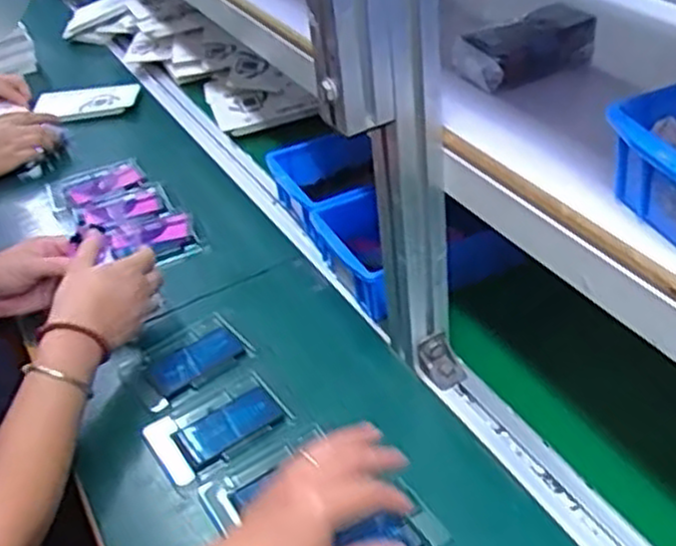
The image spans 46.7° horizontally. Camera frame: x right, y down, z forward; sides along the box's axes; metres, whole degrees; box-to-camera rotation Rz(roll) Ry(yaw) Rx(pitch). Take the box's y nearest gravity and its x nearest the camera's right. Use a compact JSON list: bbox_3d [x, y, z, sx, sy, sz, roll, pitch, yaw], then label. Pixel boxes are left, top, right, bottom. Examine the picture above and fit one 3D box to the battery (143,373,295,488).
[{"bbox_3d":[-0.103,0.134,0.677,0.112,0.011,0.078,-25,43,-24],"label":"battery"}]

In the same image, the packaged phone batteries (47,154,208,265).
[{"bbox_3d":[-0.263,-0.073,0.952,0.118,0.017,0.237,-24,42,-23],"label":"packaged phone batteries"}]

